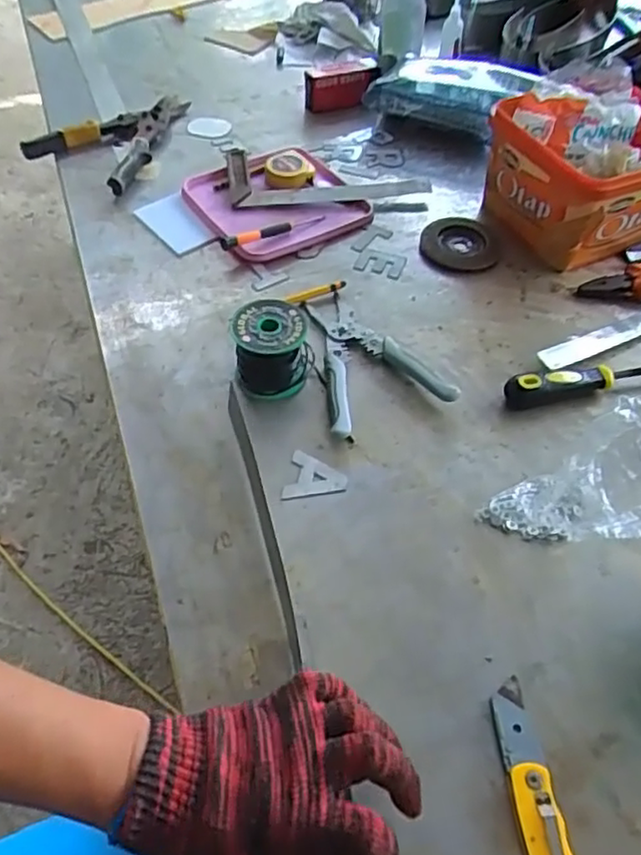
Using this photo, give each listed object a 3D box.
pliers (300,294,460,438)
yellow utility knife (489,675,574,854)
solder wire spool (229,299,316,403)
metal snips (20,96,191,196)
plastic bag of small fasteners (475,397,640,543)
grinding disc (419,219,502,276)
[{"bbox_3d":[0.037,-0.076,0.664,0.124,0.029,0.181,-18,54,-15],"label":"pliers"},{"bbox_3d":[0.136,0.235,0.426,0.030,0.014,0.141,-5,52,-5],"label":"yellow utility knife"},{"bbox_3d":[-0.045,-0.072,0.631,0.072,0.067,0.065,-2,52,-4],"label":"solder wire spool"},{"bbox_3d":[-0.270,-0.401,0.913,0.163,0.033,0.223,24,55,17],"label":"metal snips"},{"bbox_3d":[0.206,0.048,0.505,0.103,0.131,0.106,-25,56,-20],"label":"plastic bag of small fasteners"},{"bbox_3d":[0.166,-0.218,0.788,0.091,0.009,0.102,26,55,18],"label":"grinding disc"}]

